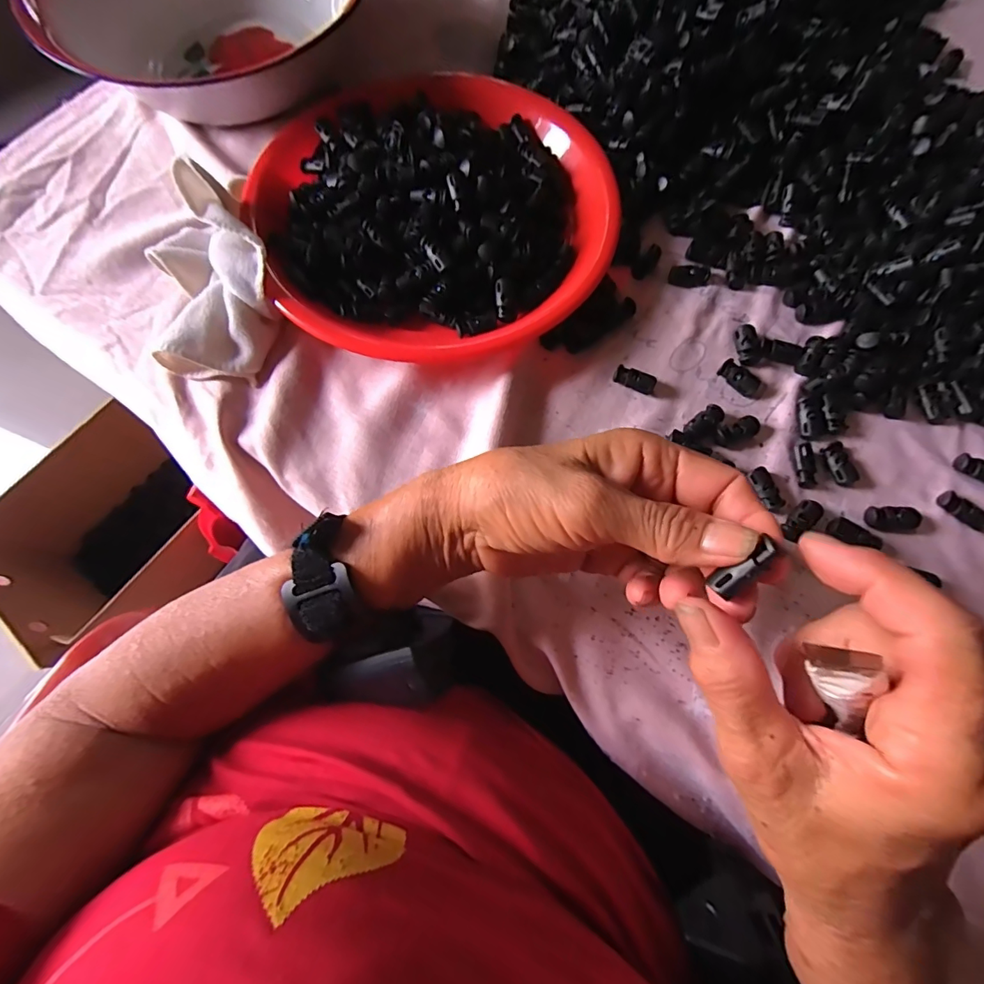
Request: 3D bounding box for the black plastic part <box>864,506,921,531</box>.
[{"bbox_3d":[0.246,0.016,0.283,0.030,0.007,0.015,-1,74,1],"label":"black plastic part"}]

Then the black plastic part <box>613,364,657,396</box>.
[{"bbox_3d":[0.097,-0.076,0.313,0.027,0.008,0.014,26,76,8],"label":"black plastic part"}]

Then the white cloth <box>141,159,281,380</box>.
[{"bbox_3d":[-0.187,-0.143,0.302,0.083,0.051,0.132,-13,74,-3],"label":"white cloth"}]

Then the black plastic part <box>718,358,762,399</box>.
[{"bbox_3d":[0.167,-0.076,0.311,0.030,0.010,0.015,33,77,10],"label":"black plastic part"}]

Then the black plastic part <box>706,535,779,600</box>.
[{"bbox_3d":[0.091,0.028,0.166,0.009,0.005,0.027,41,113,11],"label":"black plastic part"}]

